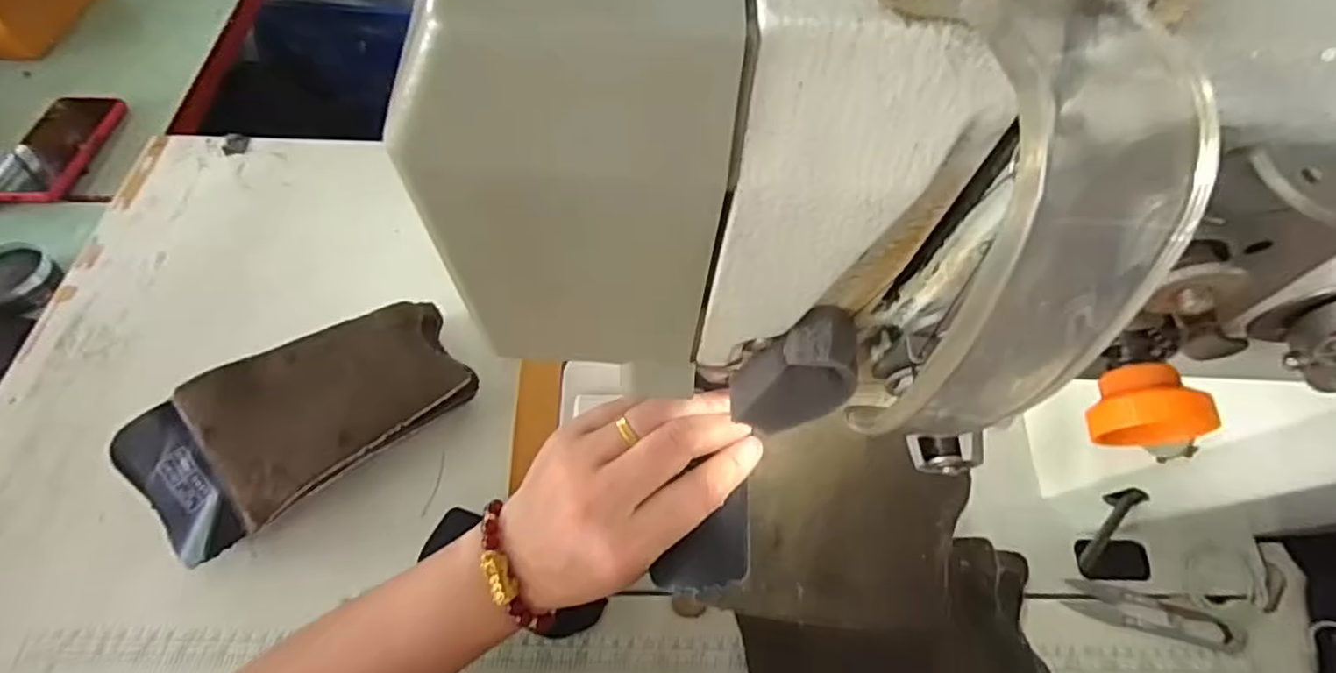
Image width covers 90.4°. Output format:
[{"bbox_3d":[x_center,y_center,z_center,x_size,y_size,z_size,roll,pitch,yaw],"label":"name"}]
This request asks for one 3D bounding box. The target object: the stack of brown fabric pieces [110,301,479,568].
[{"bbox_3d":[-0.253,0.054,0.466,0.218,0.033,0.110,-34,64,-21],"label":"stack of brown fabric pieces"}]

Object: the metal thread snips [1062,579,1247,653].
[{"bbox_3d":[0.337,0.193,0.461,0.110,0.010,0.025,14,57,7],"label":"metal thread snips"}]

